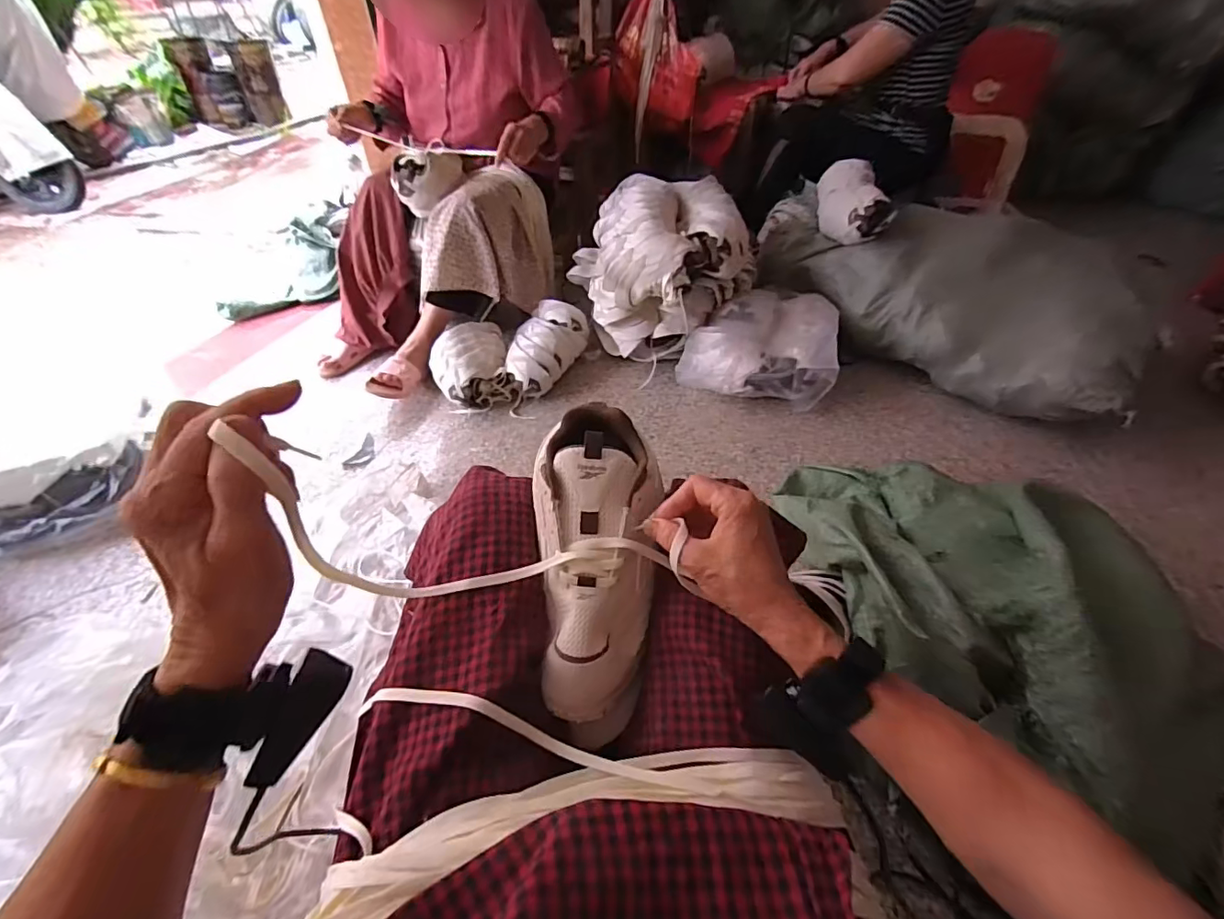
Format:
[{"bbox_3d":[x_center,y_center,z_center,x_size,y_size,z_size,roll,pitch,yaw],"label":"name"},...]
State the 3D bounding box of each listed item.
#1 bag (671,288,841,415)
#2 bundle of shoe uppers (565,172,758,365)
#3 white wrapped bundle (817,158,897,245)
[{"bbox_3d":[0.368,-0.278,1.311,0.353,0.176,0.304,10,45,12],"label":"bag"},{"bbox_3d":[0.132,-0.492,1.340,0.359,0.343,0.363,-27,50,-24],"label":"bundle of shoe uppers"},{"bbox_3d":[0.640,-0.681,1.376,0.139,0.131,0.312,4,45,6],"label":"white wrapped bundle"}]

